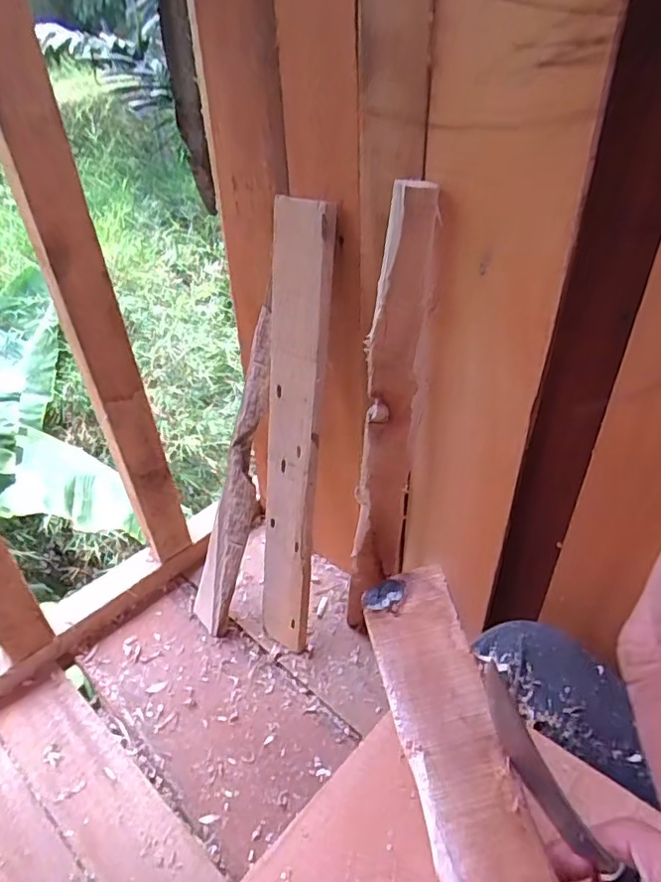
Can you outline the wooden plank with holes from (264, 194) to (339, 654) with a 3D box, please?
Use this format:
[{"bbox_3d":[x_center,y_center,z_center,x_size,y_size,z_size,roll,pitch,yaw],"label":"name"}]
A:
[{"bbox_3d":[-0.042,0.018,0.611,0.073,0.510,0.026,20,29,27],"label":"wooden plank with holes"}]

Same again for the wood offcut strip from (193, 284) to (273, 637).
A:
[{"bbox_3d":[-0.108,0.048,0.673,0.024,0.421,0.058,-9,31,-45],"label":"wood offcut strip"}]

